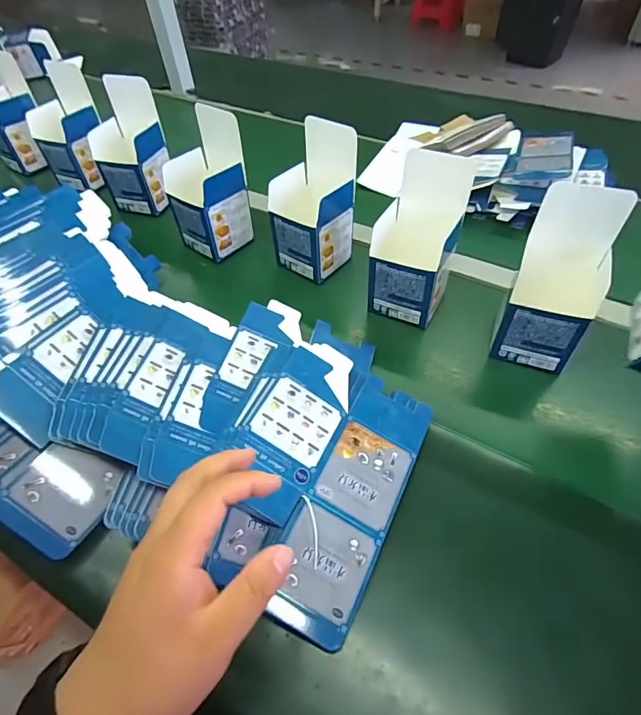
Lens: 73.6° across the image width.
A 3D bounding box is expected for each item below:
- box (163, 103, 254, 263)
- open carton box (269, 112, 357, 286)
[{"bbox_3d":[-0.169,-0.247,0.620,0.101,0.172,0.092,35,60,31],"label":"box"},{"bbox_3d":[-0.011,-0.207,0.580,0.091,0.172,0.096,30,58,28],"label":"open carton box"}]

